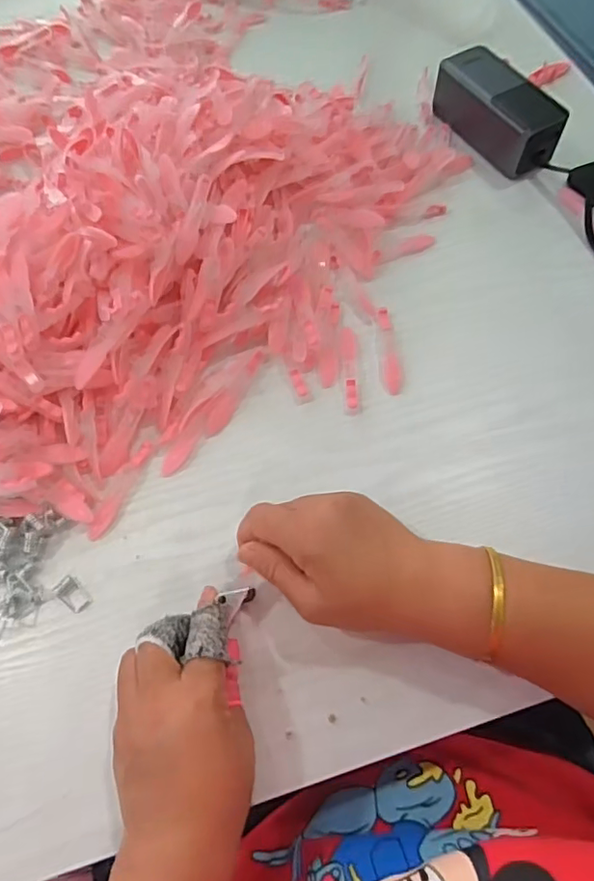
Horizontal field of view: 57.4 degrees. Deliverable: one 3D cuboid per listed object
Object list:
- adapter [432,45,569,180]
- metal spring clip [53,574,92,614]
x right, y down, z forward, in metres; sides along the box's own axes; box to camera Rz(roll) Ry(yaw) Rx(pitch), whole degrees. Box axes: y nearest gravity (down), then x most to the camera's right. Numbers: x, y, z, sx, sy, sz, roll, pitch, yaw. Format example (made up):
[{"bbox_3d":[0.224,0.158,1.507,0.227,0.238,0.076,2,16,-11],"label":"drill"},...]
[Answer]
[{"bbox_3d":[0.185,-0.305,0.504,0.059,0.052,0.126,-31,68,-11],"label":"adapter"},{"bbox_3d":[-0.147,0.101,0.356,0.026,0.004,0.014,34,71,16],"label":"metal spring clip"}]

